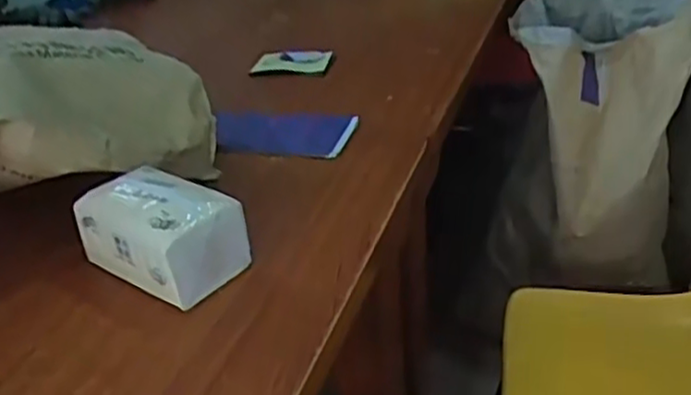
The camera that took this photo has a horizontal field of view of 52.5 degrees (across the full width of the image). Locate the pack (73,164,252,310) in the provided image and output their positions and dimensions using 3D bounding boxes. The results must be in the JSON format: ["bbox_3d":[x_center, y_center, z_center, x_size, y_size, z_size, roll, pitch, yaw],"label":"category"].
[{"bbox_3d":[-0.165,0.027,0.634,0.141,0.083,0.087,18,36,32],"label":"pack"}]

